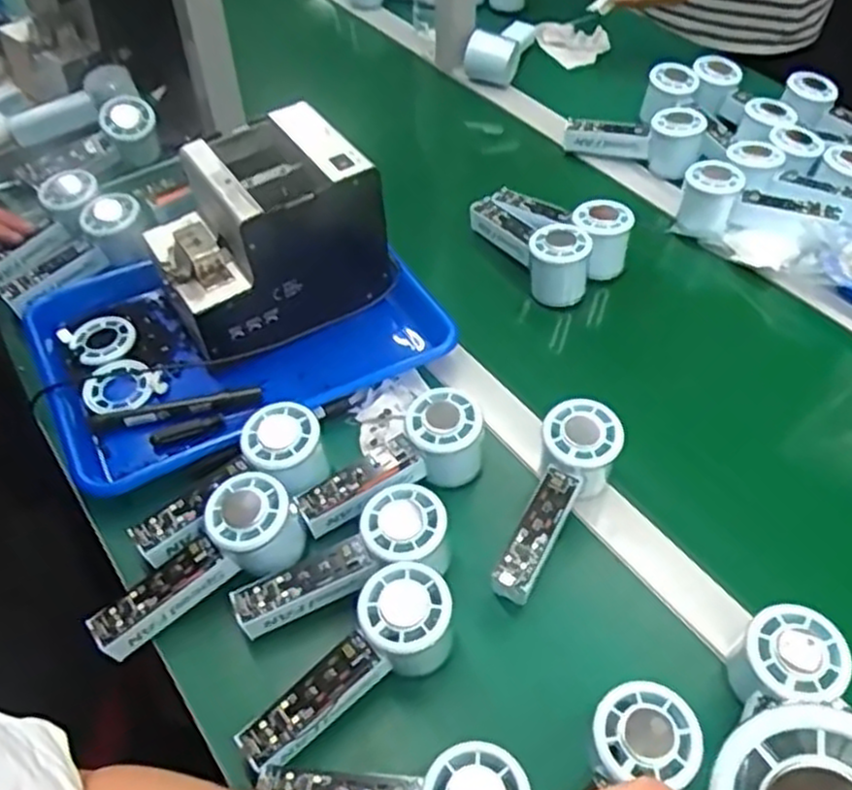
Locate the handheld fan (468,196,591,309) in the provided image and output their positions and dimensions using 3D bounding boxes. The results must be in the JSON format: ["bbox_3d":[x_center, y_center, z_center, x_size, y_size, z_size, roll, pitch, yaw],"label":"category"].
[{"bbox_3d":[0.101,-0.151,0.751,0.055,0.063,0.139,-23,52,-18],"label":"handheld fan"}]

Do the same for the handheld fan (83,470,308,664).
[{"bbox_3d":[-0.151,0.118,0.520,0.149,0.052,0.061,-38,56,-8],"label":"handheld fan"}]

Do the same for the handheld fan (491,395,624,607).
[{"bbox_3d":[0.093,0.079,0.558,0.056,0.058,0.159,23,67,20],"label":"handheld fan"}]

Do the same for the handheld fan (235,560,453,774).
[{"bbox_3d":[-0.045,0.171,0.477,0.151,0.056,0.054,-39,58,-14],"label":"handheld fan"}]

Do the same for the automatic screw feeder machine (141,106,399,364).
[{"bbox_3d":[-0.138,-0.142,0.656,0.177,0.141,0.131,-25,53,-19],"label":"automatic screw feeder machine"}]

